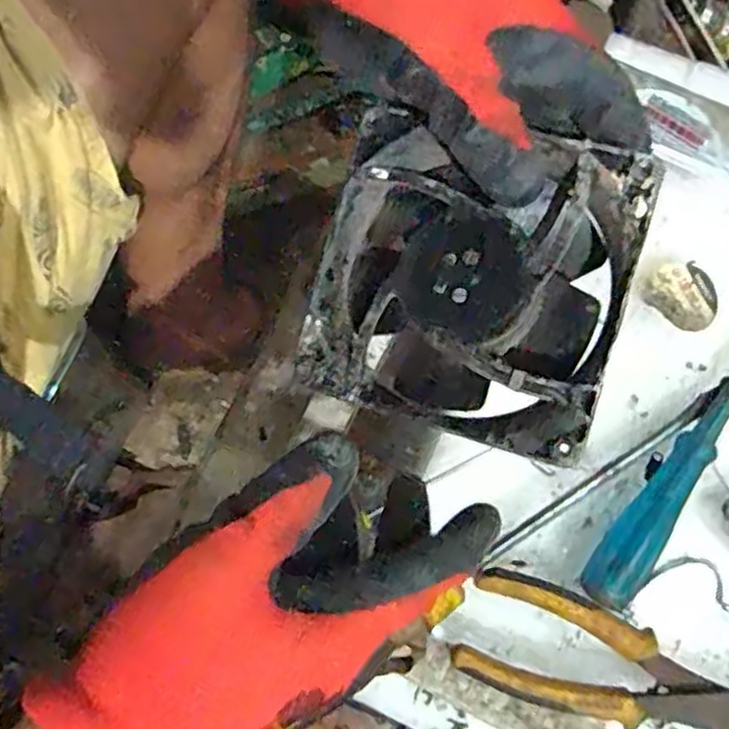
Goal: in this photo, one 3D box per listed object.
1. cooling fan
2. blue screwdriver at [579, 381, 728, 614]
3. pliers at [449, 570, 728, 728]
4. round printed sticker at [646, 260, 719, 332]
[{"bbox_3d":[0.043,-0.031,0.292,0.117,0.031,0.116,18,91,18],"label":"cooling fan"},{"bbox_3d":[0.197,0.034,0.405,0.025,0.018,0.240,38,77,11],"label":"blue screwdriver"},{"bbox_3d":[0.133,0.161,0.368,0.169,0.017,0.057,22,75,7],"label":"pliers"},{"bbox_3d":[0.192,-0.041,0.434,0.042,0.004,0.038,40,78,11],"label":"round printed sticker"}]

